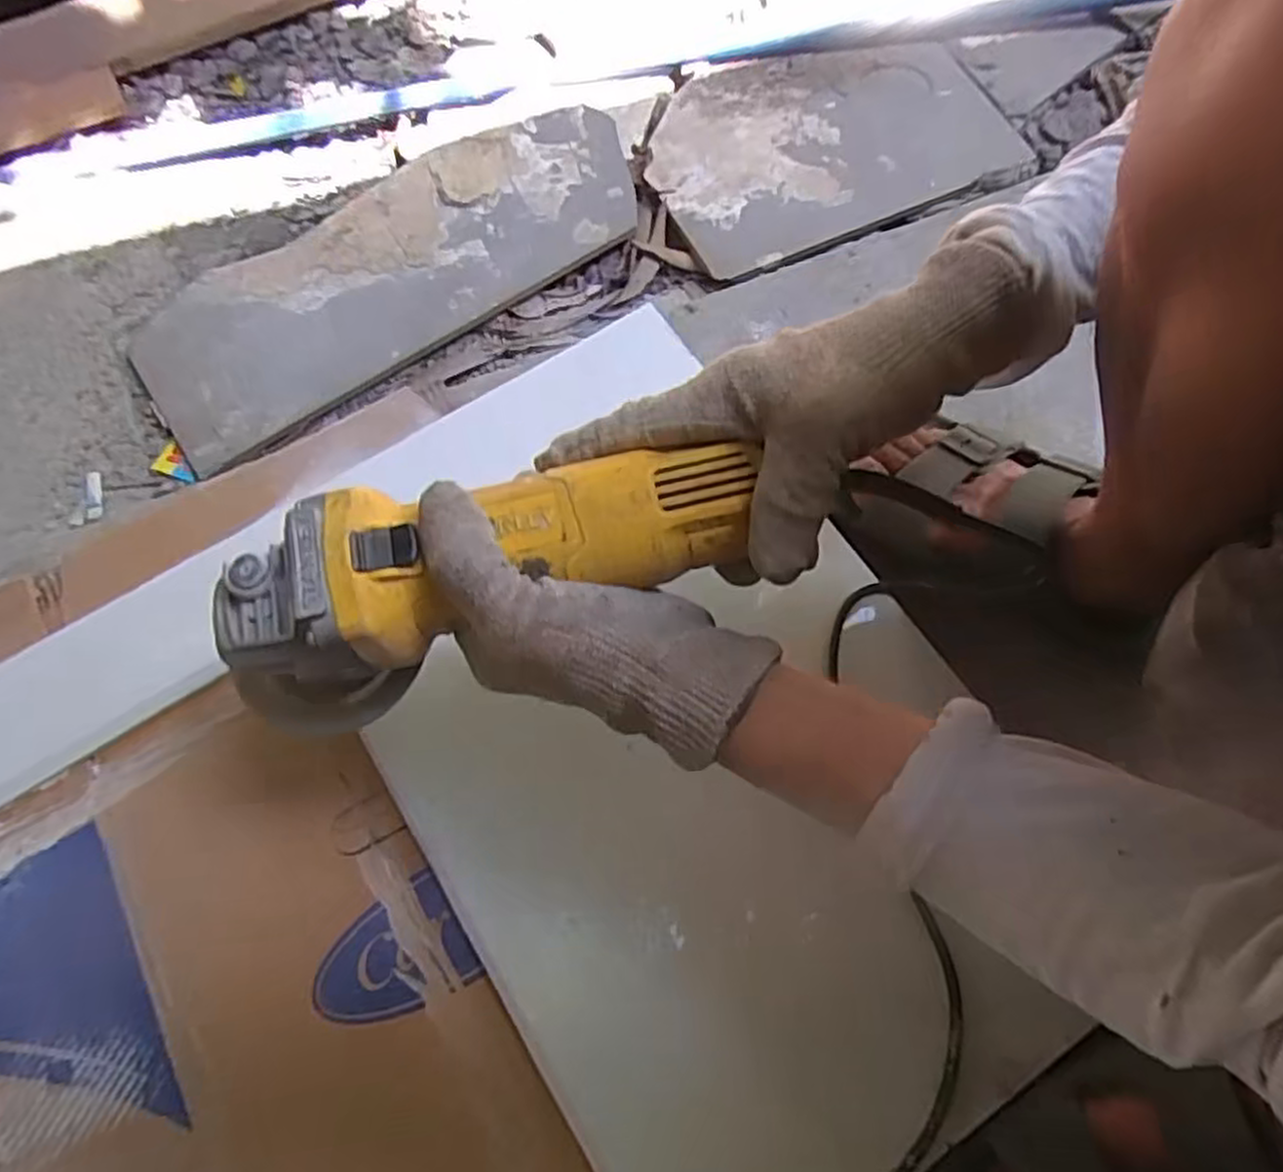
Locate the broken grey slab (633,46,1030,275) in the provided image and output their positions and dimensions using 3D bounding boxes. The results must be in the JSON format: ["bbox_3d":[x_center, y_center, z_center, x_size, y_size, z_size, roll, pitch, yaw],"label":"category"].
[{"bbox_3d":[0.172,-0.417,0.713,0.331,0.027,0.213,-23,70,-8],"label":"broken grey slab"}]

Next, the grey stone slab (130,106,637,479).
[{"bbox_3d":[-0.208,-0.279,0.653,0.450,0.022,0.173,-33,72,-12],"label":"grey stone slab"}]

